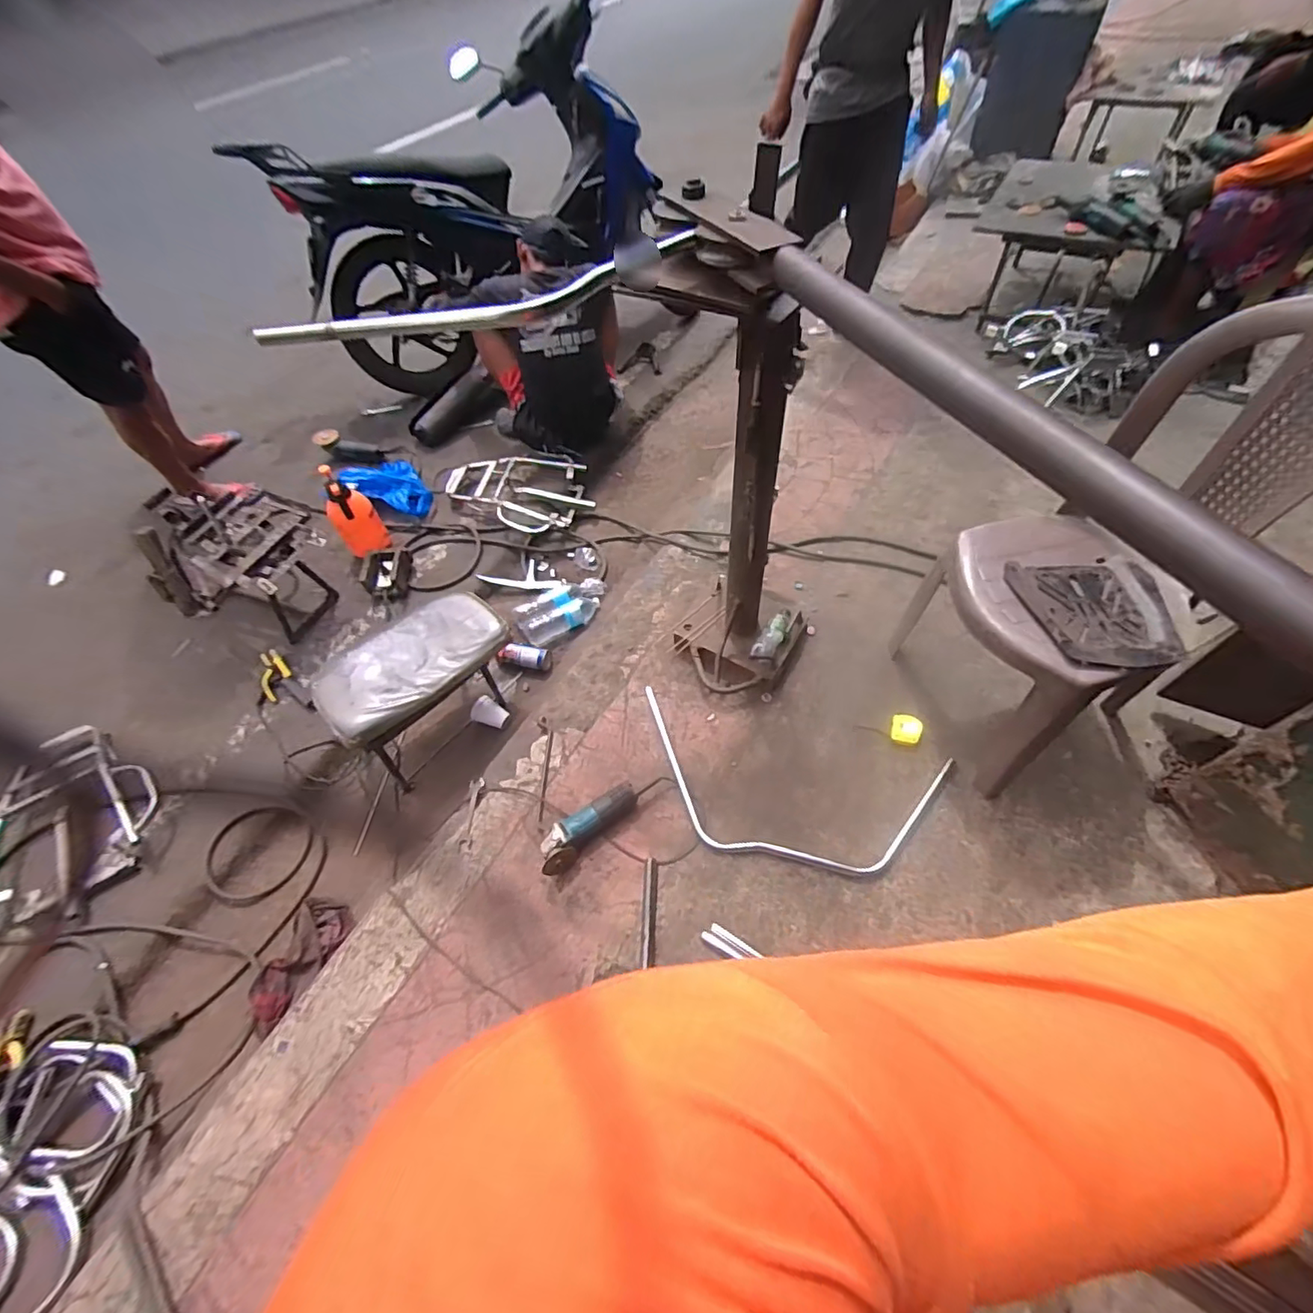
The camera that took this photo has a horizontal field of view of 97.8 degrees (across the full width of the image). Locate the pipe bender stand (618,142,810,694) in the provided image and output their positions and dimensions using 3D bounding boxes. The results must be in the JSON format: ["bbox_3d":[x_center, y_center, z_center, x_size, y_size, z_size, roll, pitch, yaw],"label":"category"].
[{"bbox_3d":[0.185,-0.304,1.191,0.331,1.007,0.379,9,57,10],"label":"pipe bender stand"}]

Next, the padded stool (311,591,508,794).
[{"bbox_3d":[-0.644,0.070,1.598,0.488,0.315,0.276,-41,62,-21],"label":"padded stool"}]

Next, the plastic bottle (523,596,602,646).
[{"bbox_3d":[-0.305,-0.128,1.860,0.259,0.081,0.092,-26,57,-13],"label":"plastic bottle"}]

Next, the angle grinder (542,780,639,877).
[{"bbox_3d":[-0.160,0.388,1.321,0.268,0.068,0.084,-40,61,-21],"label":"angle grinder"}]

